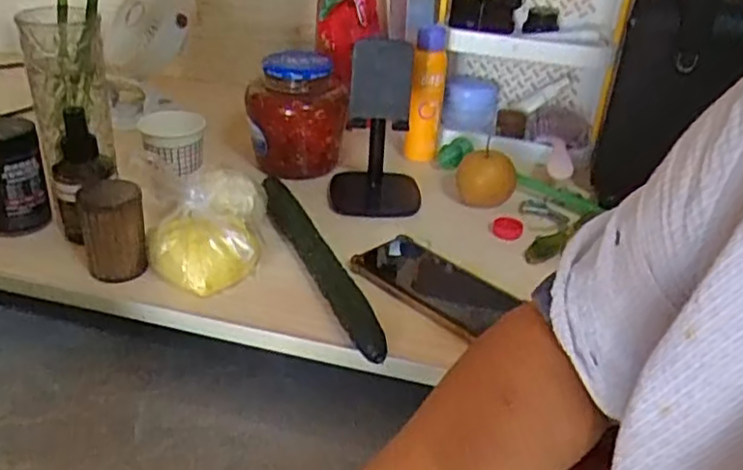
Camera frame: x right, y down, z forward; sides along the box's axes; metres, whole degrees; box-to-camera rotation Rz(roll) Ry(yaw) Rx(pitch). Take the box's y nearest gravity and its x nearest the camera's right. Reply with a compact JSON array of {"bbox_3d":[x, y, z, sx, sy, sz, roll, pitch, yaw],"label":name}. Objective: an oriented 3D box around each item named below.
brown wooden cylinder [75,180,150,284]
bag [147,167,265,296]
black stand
[{"bbox_3d":[-0.234,-0.004,0.612,0.054,0.082,0.047,-9,32,-21],"label":"brown wooden cylinder"},{"bbox_3d":[-0.155,-0.008,0.631,0.101,0.065,0.123,1,30,-5],"label":"bag"},{"bbox_3d":[0.006,-0.120,0.739,0.102,0.178,0.093,3,30,-1],"label":"black stand"}]

